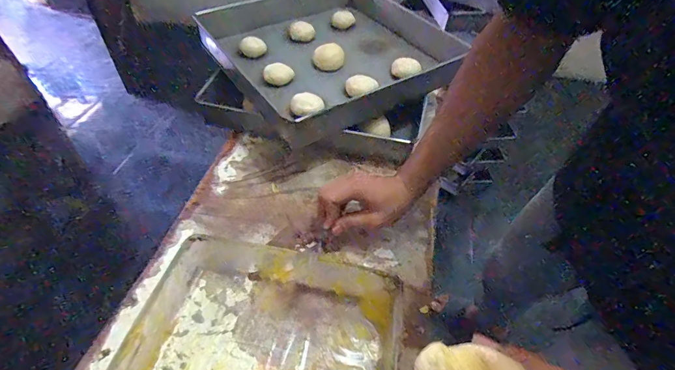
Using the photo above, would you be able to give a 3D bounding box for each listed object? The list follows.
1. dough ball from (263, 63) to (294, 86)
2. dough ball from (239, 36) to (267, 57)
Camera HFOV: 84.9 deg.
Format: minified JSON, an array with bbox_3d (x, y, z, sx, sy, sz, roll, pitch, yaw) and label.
[{"bbox_3d":[-0.117,-0.217,0.728,0.064,0.032,0.049,-25,54,-22],"label":"dough ball"},{"bbox_3d":[-0.181,-0.299,0.791,0.053,0.026,0.056,1,49,-1],"label":"dough ball"}]

